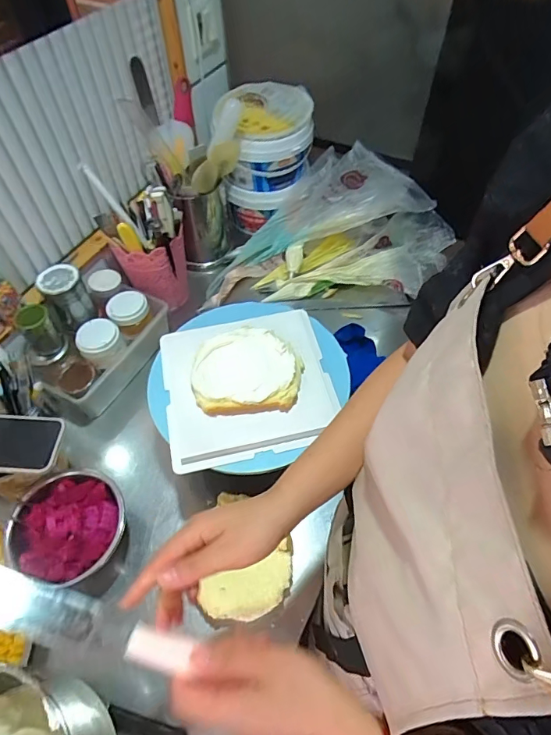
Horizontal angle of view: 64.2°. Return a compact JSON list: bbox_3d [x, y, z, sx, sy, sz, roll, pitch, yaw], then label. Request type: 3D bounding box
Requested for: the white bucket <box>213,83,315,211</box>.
[{"bbox_3d":[-0.024,-0.479,0.953,0.204,0.164,0.199,-1,55,1],"label":"white bucket"}]

